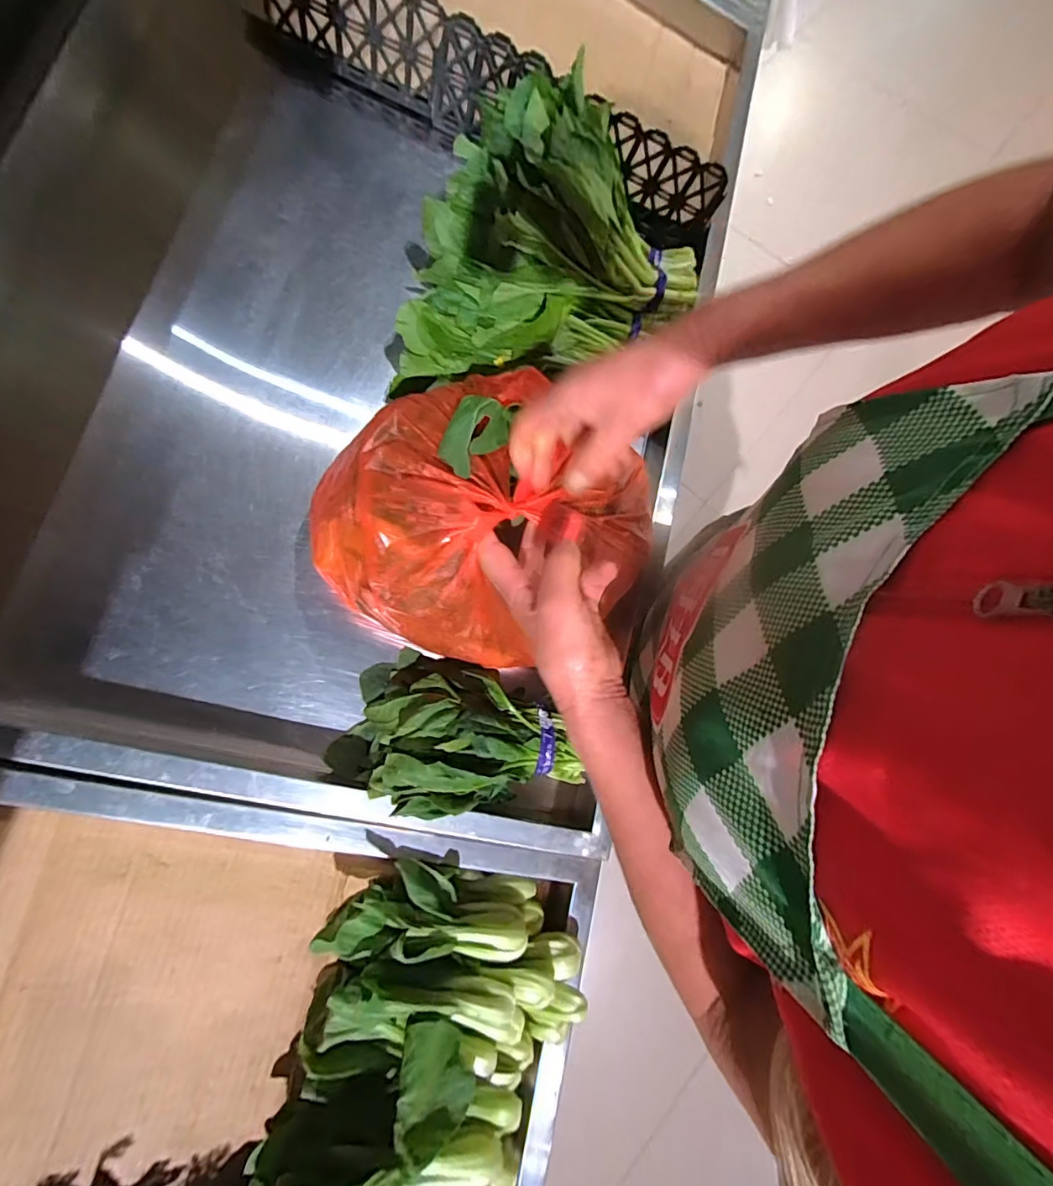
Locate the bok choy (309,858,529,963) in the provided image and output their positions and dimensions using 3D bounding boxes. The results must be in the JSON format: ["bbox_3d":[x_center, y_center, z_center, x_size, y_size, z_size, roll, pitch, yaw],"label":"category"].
[{"bbox_3d":[-0.088,0.290,0.470,0.184,0.073,0.071,13,78,-14],"label":"bok choy"}]

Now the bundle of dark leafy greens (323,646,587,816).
[{"bbox_3d":[-0.076,0.145,0.518,0.234,0.077,0.148,16,78,2],"label":"bundle of dark leafy greens"}]

